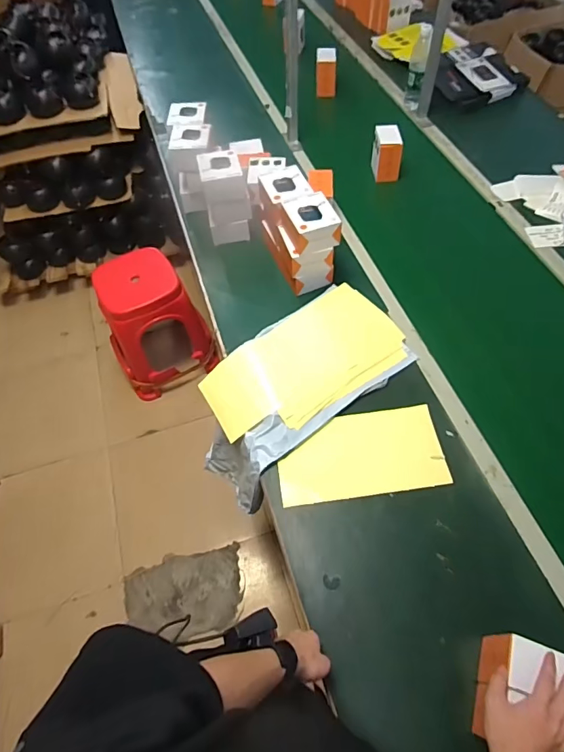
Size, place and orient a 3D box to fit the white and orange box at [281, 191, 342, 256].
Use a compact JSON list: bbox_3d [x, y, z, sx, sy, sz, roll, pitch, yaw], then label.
[{"bbox_3d":[0.062,-0.333,0.955,0.105,0.061,0.109,-17,59,-8],"label":"white and orange box"}]

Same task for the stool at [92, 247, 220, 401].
[{"bbox_3d":[-0.477,-0.183,1.637,0.346,0.426,0.315,-25,60,-13],"label":"stool"}]

